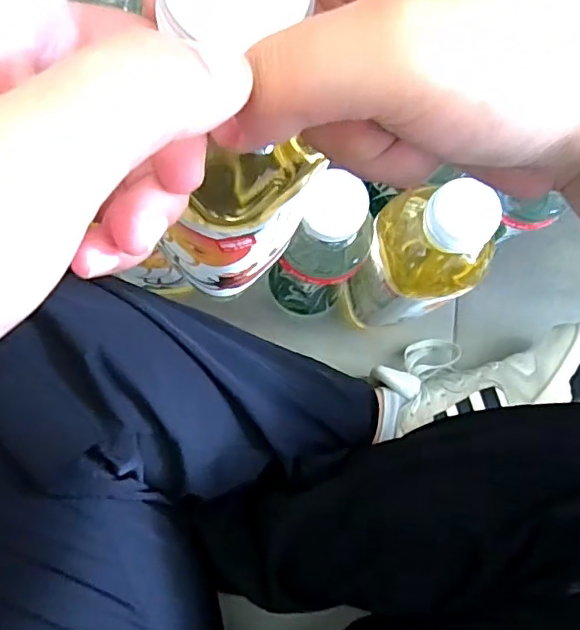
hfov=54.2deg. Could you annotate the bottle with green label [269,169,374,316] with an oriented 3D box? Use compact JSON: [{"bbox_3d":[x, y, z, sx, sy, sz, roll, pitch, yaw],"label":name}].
[{"bbox_3d":[0.021,-0.041,0.420,0.057,0.203,0.057,1,81,-3],"label":"bottle with green label"}]

